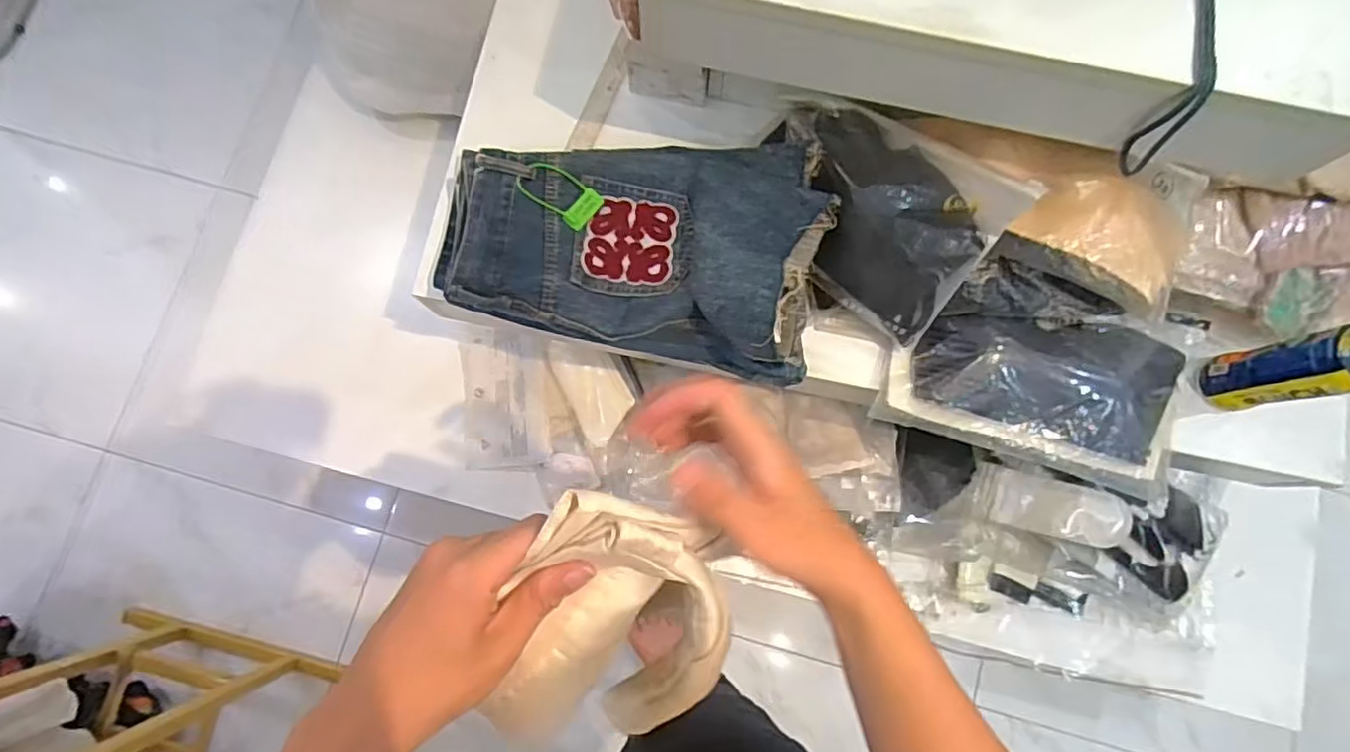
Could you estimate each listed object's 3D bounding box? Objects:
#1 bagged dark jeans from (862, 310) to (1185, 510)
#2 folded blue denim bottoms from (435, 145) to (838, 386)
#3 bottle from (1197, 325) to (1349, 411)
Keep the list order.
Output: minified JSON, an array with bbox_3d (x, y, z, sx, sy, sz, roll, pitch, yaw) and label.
[{"bbox_3d":[0.411,0.011,0.740,0.327,0.047,0.171,15,80,2],"label":"bagged dark jeans"},{"bbox_3d":[-0.054,-0.159,0.710,0.420,0.104,0.244,13,80,2],"label":"folded blue denim bottoms"},{"bbox_3d":[0.627,-0.007,0.659,0.051,0.189,0.062,-7,80,-2],"label":"bottle"}]

